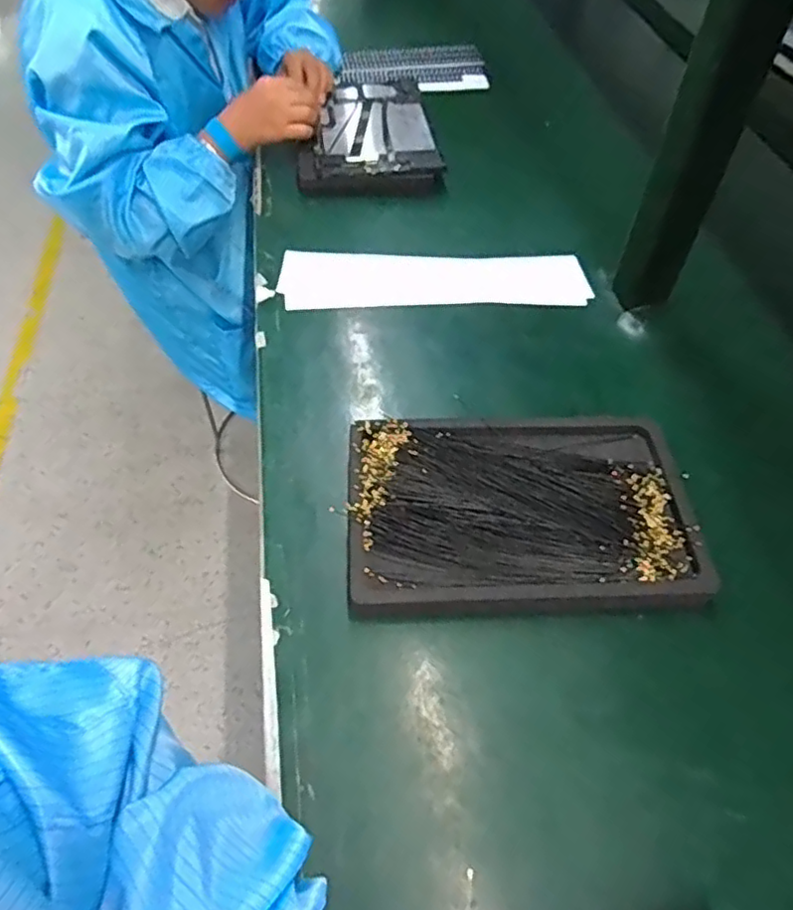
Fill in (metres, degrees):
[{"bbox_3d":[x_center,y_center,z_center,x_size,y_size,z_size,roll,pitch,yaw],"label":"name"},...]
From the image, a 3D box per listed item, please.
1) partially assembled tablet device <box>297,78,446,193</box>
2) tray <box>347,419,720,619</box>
[{"bbox_3d":[-0.040,-0.398,0.798,0.165,0.029,0.223,-5,54,-6],"label":"partially assembled tablet device"},{"bbox_3d":[0.089,0.039,0.474,0.245,0.023,0.163,-3,54,-4],"label":"tray"}]

